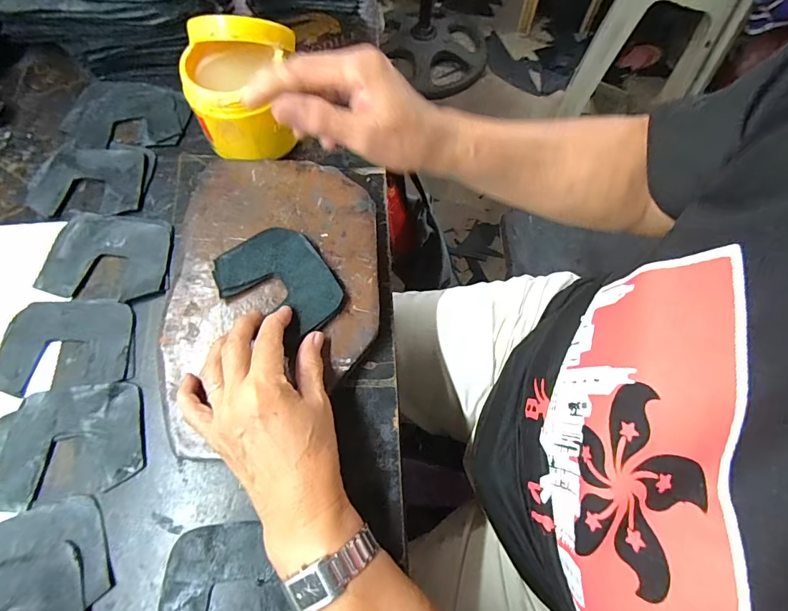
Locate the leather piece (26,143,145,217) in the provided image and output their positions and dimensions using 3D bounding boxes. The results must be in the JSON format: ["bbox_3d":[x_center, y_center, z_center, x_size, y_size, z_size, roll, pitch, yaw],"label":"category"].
[{"bbox_3d":[-0.302,-0.125,0.411,0.108,0.006,0.081,-2,67,-1],"label":"leather piece"}]

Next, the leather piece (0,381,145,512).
[{"bbox_3d":[-0.247,0.101,0.315,0.105,0.005,0.080,-12,67,-6],"label":"leather piece"}]

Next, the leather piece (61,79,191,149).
[{"bbox_3d":[-0.287,-0.204,0.449,0.131,0.005,0.098,6,66,4],"label":"leather piece"}]

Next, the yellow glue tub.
[{"bbox_3d":[-0.138,-0.201,0.391,0.091,0.102,0.097,-3,67,-2],"label":"yellow glue tub"}]

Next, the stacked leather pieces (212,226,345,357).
[{"bbox_3d":[-0.093,-0.022,0.346,0.106,0.005,0.079,35,71,13],"label":"stacked leather pieces"}]

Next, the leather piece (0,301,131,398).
[{"bbox_3d":[-0.274,0.031,0.346,0.102,0.005,0.075,-7,67,-4],"label":"leather piece"}]

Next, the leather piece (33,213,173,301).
[{"bbox_3d":[-0.259,-0.046,0.379,0.106,0.005,0.081,5,67,1],"label":"leather piece"}]

